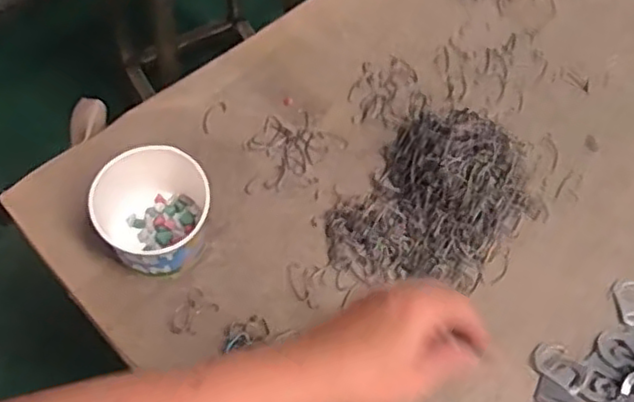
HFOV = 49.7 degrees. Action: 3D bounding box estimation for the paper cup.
[{"bbox_3d":[-0.138,0.012,0.576,0.094,0.071,0.099,2,61,-3],"label":"paper cup"}]

